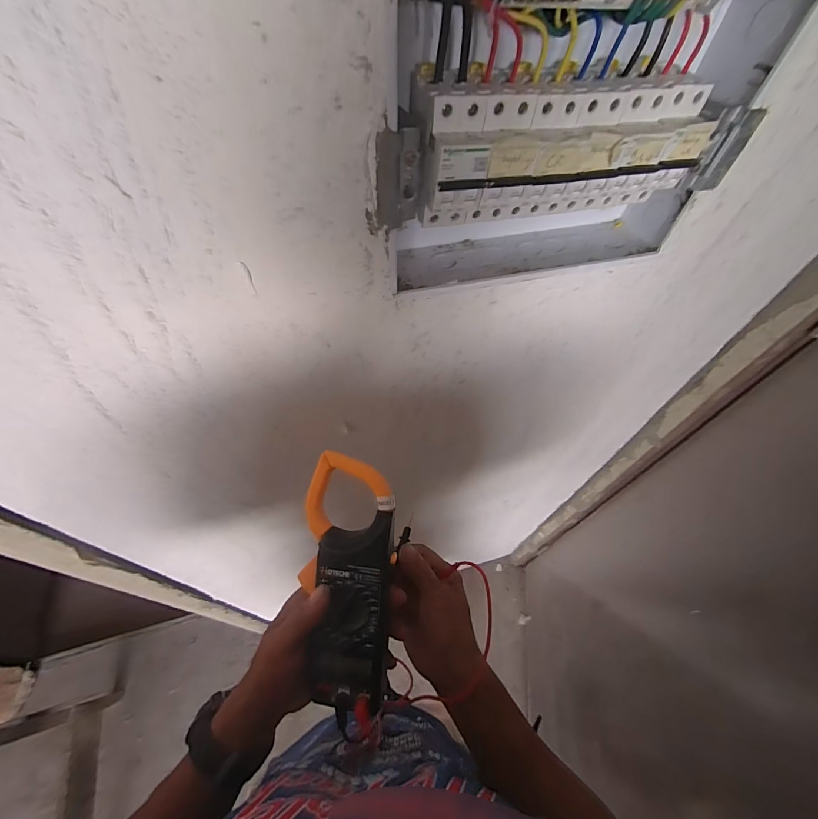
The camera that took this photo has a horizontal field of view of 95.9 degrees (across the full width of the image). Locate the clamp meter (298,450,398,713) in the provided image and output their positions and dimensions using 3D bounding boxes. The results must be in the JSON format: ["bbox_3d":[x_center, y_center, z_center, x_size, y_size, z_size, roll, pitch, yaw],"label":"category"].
[{"bbox_3d":[-0.053,0.152,0.333,0.078,0.031,0.217,0,87,-3],"label":"clamp meter"}]

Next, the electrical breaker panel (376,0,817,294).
[{"bbox_3d":[0.113,-0.211,0.300,0.304,0.184,0.098,-11,57,-10],"label":"electrical breaker panel"}]

